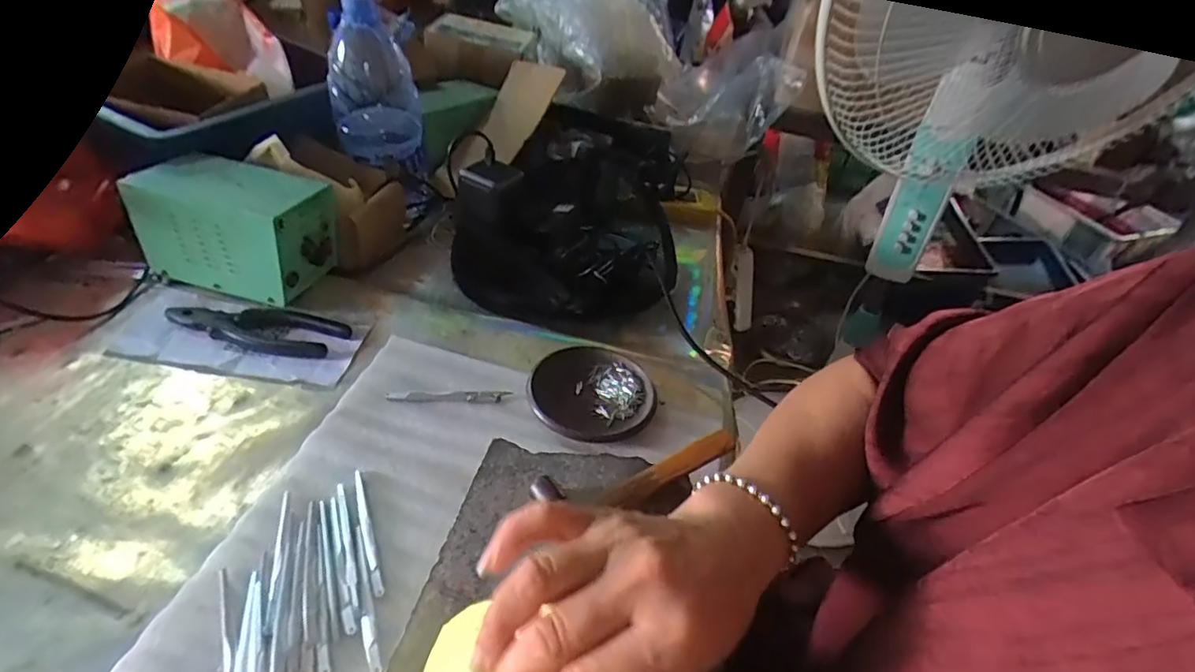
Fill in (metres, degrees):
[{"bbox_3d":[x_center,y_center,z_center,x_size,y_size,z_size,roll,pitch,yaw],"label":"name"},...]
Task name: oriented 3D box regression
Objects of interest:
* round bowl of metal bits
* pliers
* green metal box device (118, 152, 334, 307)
[{"bbox_3d":[-0.001,0.049,0.517,0.107,0.020,0.116,4,40,-3],"label":"round bowl of metal bits"},{"bbox_3d":[-0.322,-0.008,0.541,0.166,0.009,0.054,6,40,-1],"label":"pliers"},{"bbox_3d":[-0.359,-0.111,0.578,0.163,0.109,0.099,12,40,6],"label":"green metal box device"}]

